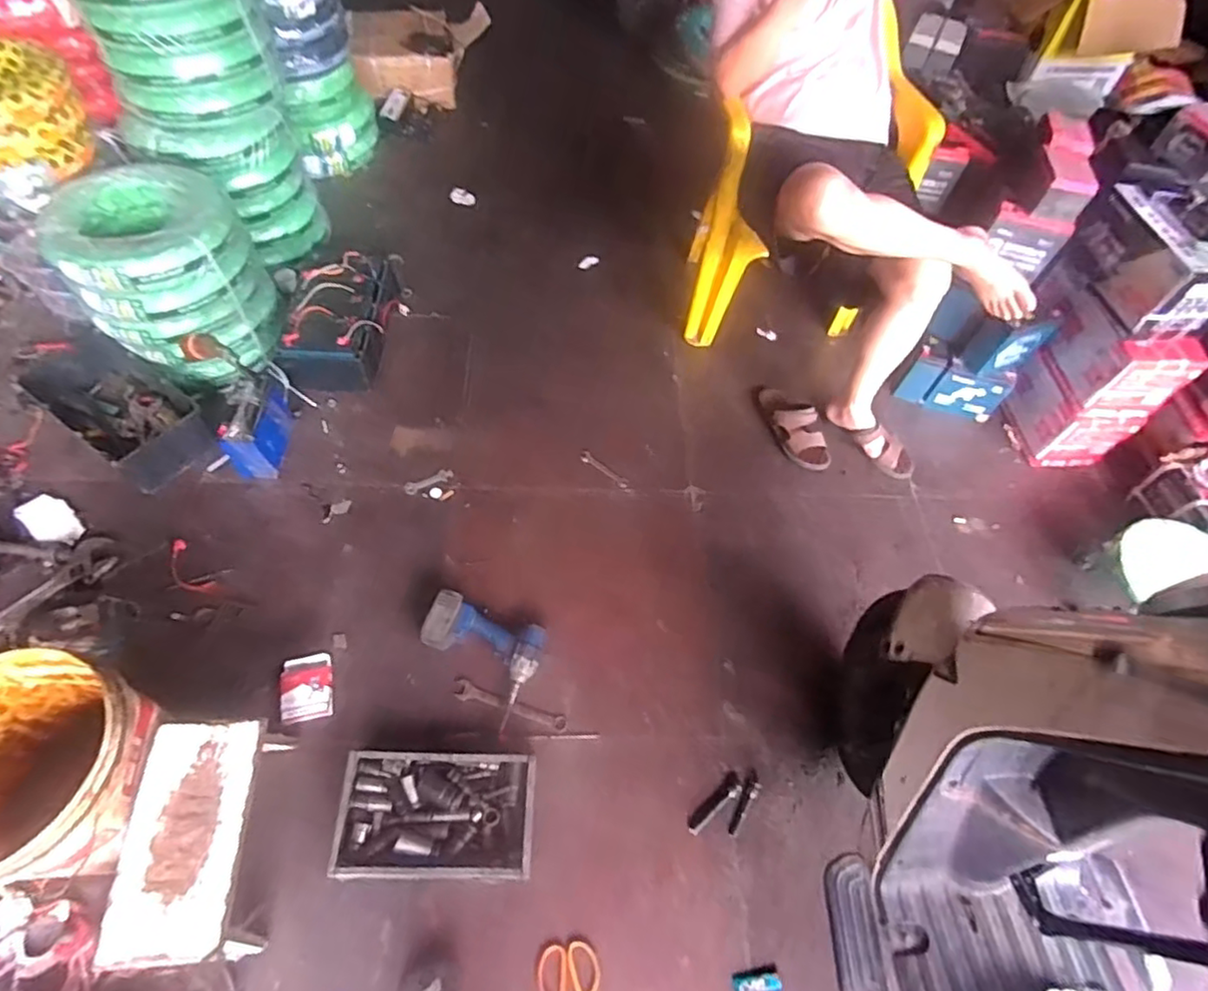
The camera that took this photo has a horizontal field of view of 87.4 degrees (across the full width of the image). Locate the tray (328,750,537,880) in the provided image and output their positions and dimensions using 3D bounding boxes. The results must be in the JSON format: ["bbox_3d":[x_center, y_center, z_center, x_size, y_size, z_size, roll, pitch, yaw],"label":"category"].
[{"bbox_3d":[-0.315,0.599,1.195,0.371,0.084,0.221,2,58,-4],"label":"tray"}]

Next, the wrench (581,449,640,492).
[{"bbox_3d":[0.012,-0.060,1.679,0.179,0.006,0.035,35,78,9],"label":"wrench"}]

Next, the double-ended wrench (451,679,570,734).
[{"bbox_3d":[-0.199,0.442,1.325,0.256,0.006,0.038,19,58,6],"label":"double-ended wrench"}]

